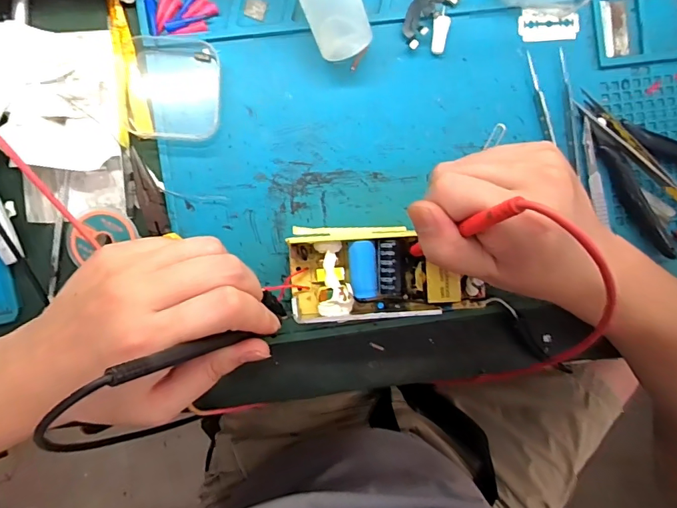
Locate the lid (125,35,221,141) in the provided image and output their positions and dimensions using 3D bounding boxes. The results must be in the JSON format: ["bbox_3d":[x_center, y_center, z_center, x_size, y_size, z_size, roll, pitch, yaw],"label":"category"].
[{"bbox_3d":[-0.110,-0.110,0.297,0.060,0.004,0.065,1,93,-4],"label":"lid"}]

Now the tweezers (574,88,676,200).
[{"bbox_3d":[0.210,-0.062,0.306,0.125,0.004,0.016,45,89,-5],"label":"tweezers"}]

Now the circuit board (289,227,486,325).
[{"bbox_3d":[0.033,0.011,0.296,0.127,0.027,0.059,-3,93,-4],"label":"circuit board"}]

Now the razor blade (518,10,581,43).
[{"bbox_3d":[0.146,-0.158,0.311,0.042,0.004,0.022,3,88,-2],"label":"razor blade"}]

